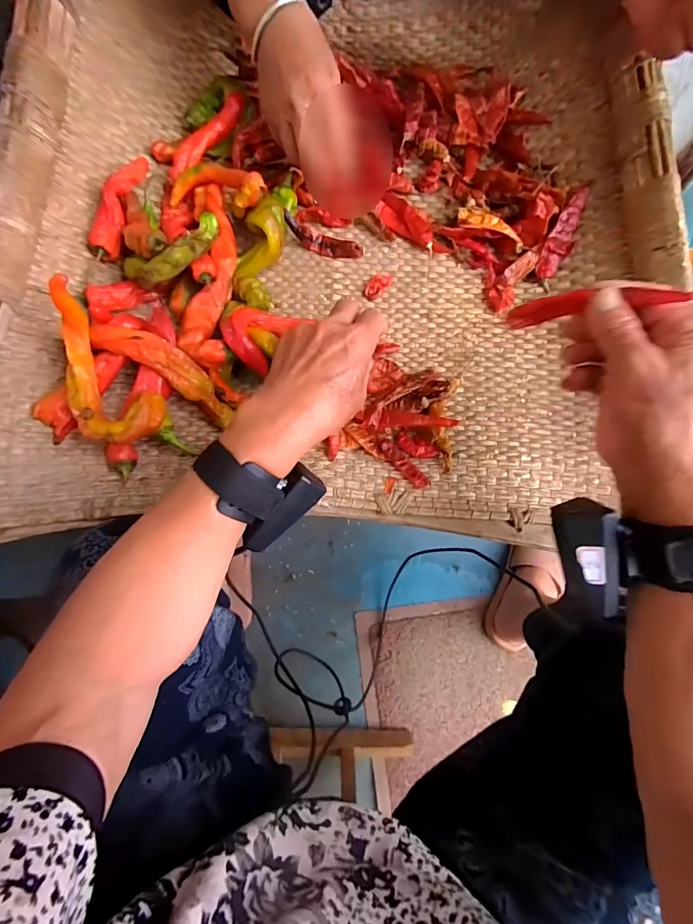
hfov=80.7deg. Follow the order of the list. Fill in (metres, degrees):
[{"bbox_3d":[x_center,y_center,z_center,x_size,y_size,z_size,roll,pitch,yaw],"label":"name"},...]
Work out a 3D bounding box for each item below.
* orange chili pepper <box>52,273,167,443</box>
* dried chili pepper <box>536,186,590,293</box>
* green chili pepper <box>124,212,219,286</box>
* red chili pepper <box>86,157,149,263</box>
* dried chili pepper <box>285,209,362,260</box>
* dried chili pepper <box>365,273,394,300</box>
[{"bbox_3d":[-0.198,-0.065,0.319,0.067,0.067,0.110,-39,79,-9],"label":"orange chili pepper"},{"bbox_3d":[0.221,-0.231,0.416,0.026,0.013,0.103,24,94,6],"label":"dried chili pepper"},{"bbox_3d":[-0.157,-0.189,0.369,0.095,0.024,0.033,-25,77,10],"label":"green chili pepper"},{"bbox_3d":[-0.221,-0.252,0.390,0.028,0.018,0.112,10,76,2],"label":"red chili pepper"},{"bbox_3d":[-0.025,-0.229,0.425,0.084,0.022,0.015,17,76,-10],"label":"dried chili pepper"},{"bbox_3d":[0.034,-0.185,0.426,0.018,0.006,0.037,39,79,9],"label":"dried chili pepper"}]

